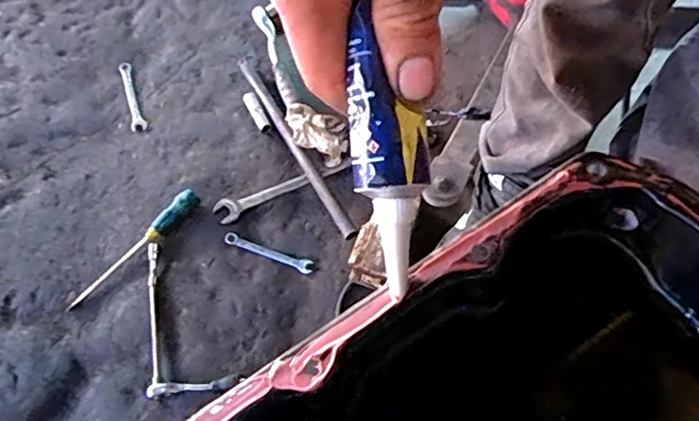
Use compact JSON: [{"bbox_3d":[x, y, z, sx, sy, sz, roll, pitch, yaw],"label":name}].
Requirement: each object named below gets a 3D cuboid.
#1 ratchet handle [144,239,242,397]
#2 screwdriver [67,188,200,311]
[{"bbox_3d":[-0.255,0.161,0.791,0.105,0.025,0.251,-35,65,-14],"label":"ratchet handle"},{"bbox_3d":[-0.312,0.053,0.854,0.029,0.027,0.236,35,69,20],"label":"screwdriver"}]

